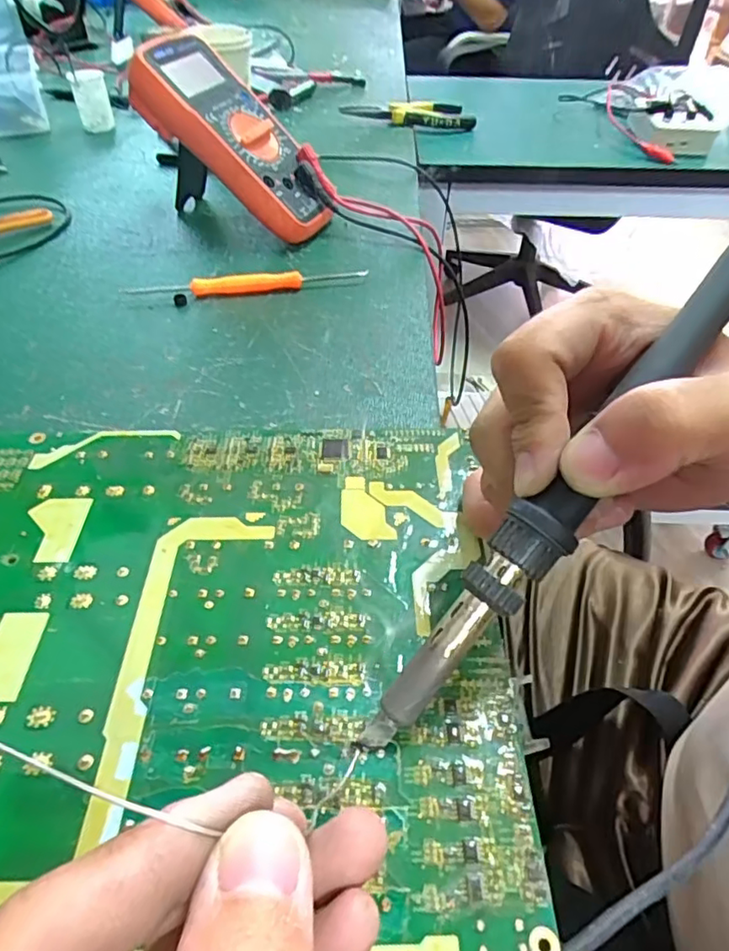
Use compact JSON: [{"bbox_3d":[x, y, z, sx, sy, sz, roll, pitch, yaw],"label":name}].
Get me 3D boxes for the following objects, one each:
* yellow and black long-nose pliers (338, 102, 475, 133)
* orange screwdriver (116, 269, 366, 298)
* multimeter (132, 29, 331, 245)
[{"bbox_3d":[0.052,-0.422,0.685,0.151,0.020,0.042,5,47,5],"label":"yellow and black long-nose pliers"},{"bbox_3d":[-0.086,-0.139,0.424,0.172,0.012,0.018,-5,47,-5],"label":"orange screwdriver"},{"bbox_3d":[-0.100,-0.259,0.464,0.170,0.043,0.085,45,51,-13],"label":"multimeter"}]

